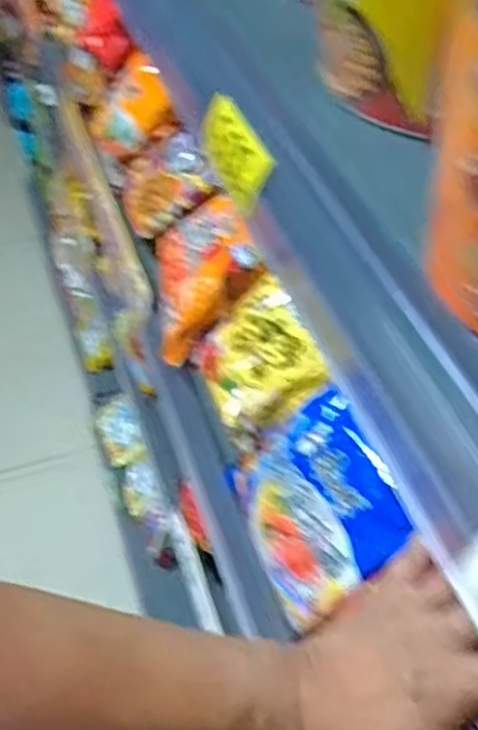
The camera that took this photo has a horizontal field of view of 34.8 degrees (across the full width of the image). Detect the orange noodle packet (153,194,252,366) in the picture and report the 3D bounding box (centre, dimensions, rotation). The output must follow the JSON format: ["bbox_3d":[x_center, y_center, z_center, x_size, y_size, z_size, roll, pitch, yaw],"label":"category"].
[{"bbox_3d":[-0.043,-0.089,0.713,0.029,0.128,0.132,29,25,-39],"label":"orange noodle packet"}]

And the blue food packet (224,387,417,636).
[{"bbox_3d":[0.051,0.094,0.522,0.025,0.118,0.138,21,32,-42],"label":"blue food packet"}]

